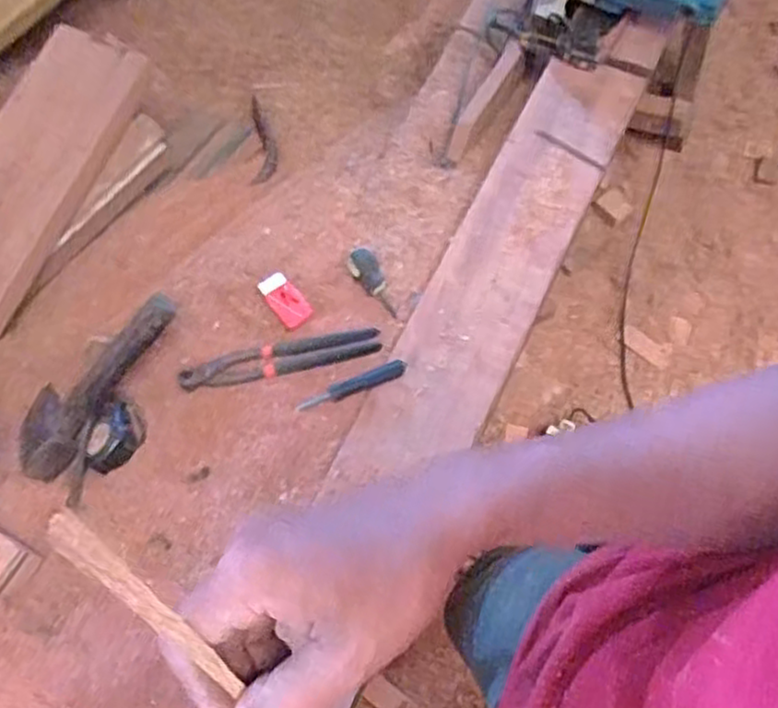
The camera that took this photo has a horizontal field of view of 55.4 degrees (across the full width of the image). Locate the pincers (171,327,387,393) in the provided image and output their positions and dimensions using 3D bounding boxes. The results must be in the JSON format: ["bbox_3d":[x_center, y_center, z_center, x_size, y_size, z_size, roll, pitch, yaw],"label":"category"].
[{"bbox_3d":[-0.122,0.007,0.828,0.222,0.020,0.037,-9,64,-4],"label":"pincers"}]

